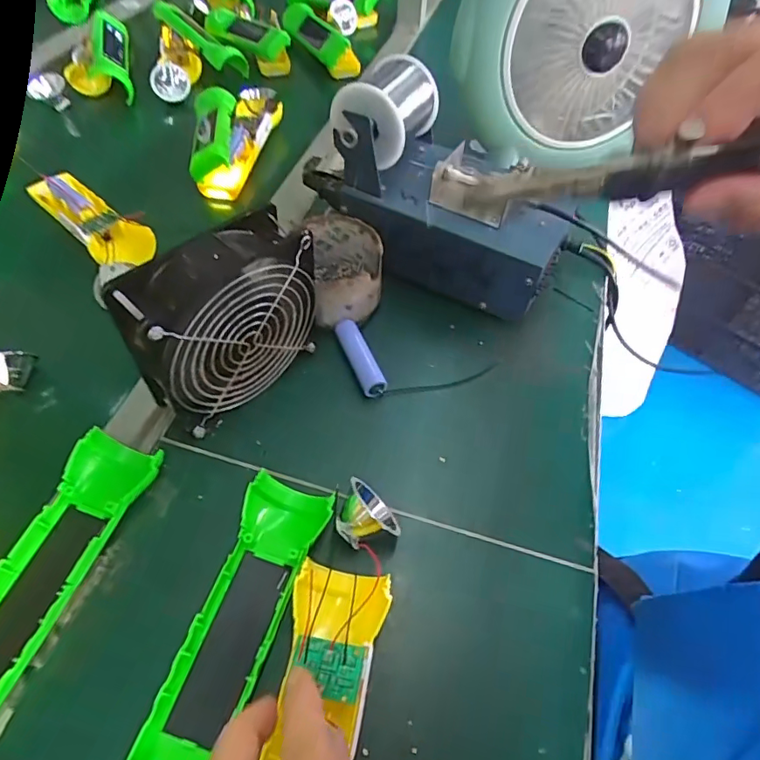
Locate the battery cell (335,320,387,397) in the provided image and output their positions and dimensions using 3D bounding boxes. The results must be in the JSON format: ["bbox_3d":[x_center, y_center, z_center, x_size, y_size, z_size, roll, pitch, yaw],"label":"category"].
[{"bbox_3d":[-0.015,-0.018,0.391,0.017,0.015,0.067,-18,57,-17],"label":"battery cell"}]

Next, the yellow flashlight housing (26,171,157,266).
[{"bbox_3d":[-0.260,-0.147,0.461,0.171,0.026,0.048,39,60,22],"label":"yellow flashlight housing"}]

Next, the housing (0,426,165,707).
[{"bbox_3d":[-0.187,0.105,0.284,0.052,0.026,0.158,19,55,9],"label":"housing"}]

